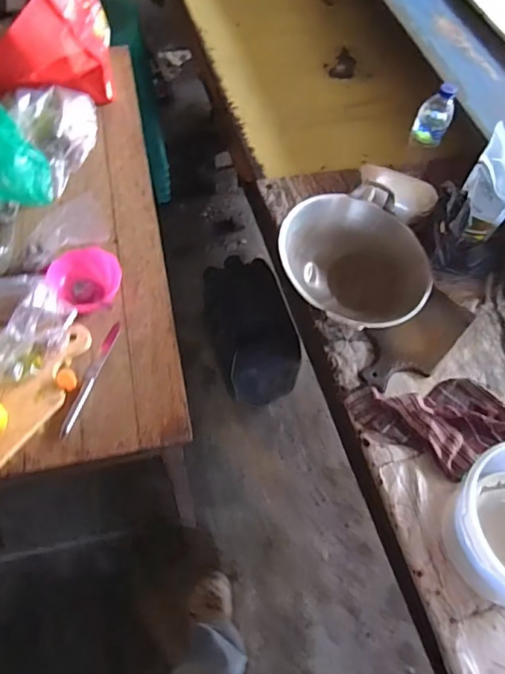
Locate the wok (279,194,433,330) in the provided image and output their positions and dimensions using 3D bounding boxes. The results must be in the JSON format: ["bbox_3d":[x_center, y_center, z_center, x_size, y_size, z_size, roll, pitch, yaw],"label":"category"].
[{"bbox_3d":[0.189,-0.119,0.943,0.261,0.137,0.246,2,60,-3],"label":"wok"}]

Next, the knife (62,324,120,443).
[{"bbox_3d":[-0.272,0.068,0.857,0.024,0.010,0.217,16,60,6],"label":"knife"}]

